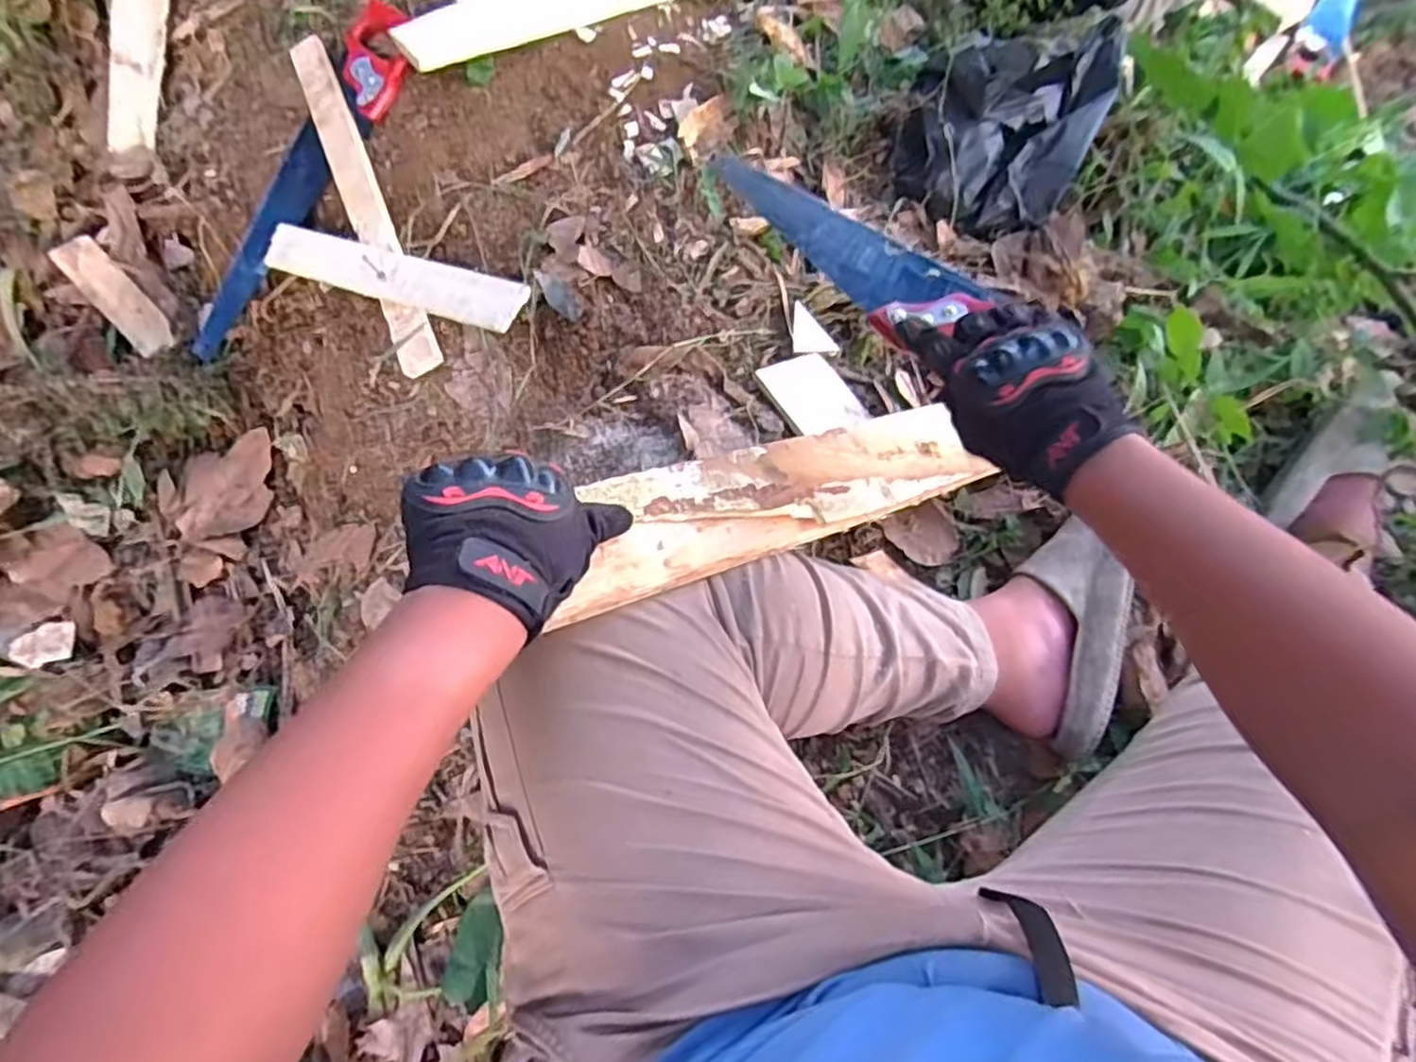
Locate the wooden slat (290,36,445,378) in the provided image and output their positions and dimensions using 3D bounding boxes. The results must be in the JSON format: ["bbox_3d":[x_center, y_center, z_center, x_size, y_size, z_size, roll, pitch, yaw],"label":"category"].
[{"bbox_3d":[-0.377,-0.369,0.803,0.042,0.017,0.475,-23,72,-7],"label":"wooden slat"}]

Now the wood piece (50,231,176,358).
[{"bbox_3d":[-0.734,-0.293,0.923,0.179,0.026,0.054,42,76,14],"label":"wood piece"}]

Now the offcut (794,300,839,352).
[{"bbox_3d":[0.120,-0.229,0.838,0.049,0.006,0.056,-4,94,-8],"label":"offcut"}]

